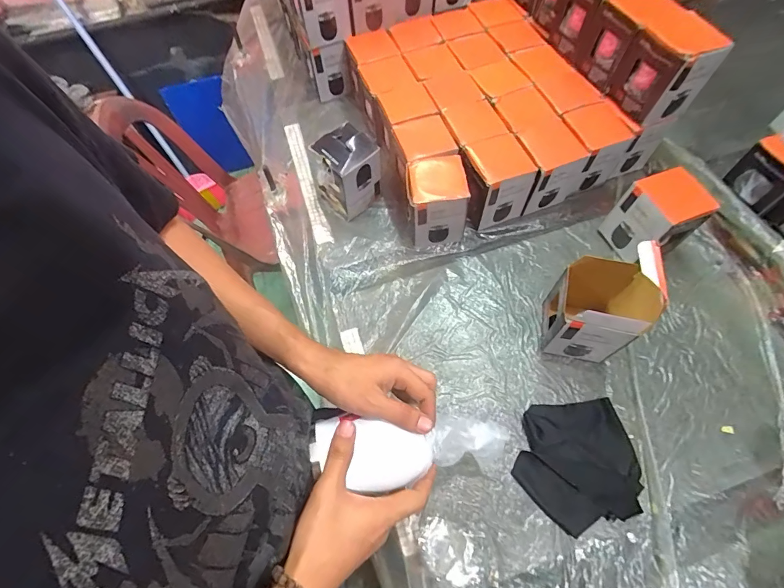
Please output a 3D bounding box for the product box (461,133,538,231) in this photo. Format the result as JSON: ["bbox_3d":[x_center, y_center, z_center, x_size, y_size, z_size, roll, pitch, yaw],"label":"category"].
[{"bbox_3d":[0.171,-0.190,0.696,0.106,0.125,0.099,-19,65,-7],"label":"product box"}]

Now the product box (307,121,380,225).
[{"bbox_3d":[-0.079,-0.216,0.714,0.103,0.126,0.091,41,72,19],"label":"product box"}]

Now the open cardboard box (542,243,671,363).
[{"bbox_3d":[0.276,0.015,0.540,0.089,0.200,0.092,11,65,7],"label":"open cardboard box"}]

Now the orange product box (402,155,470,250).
[{"bbox_3d":[0.071,-0.158,0.679,0.095,0.122,0.104,-5,64,0],"label":"orange product box"}]

